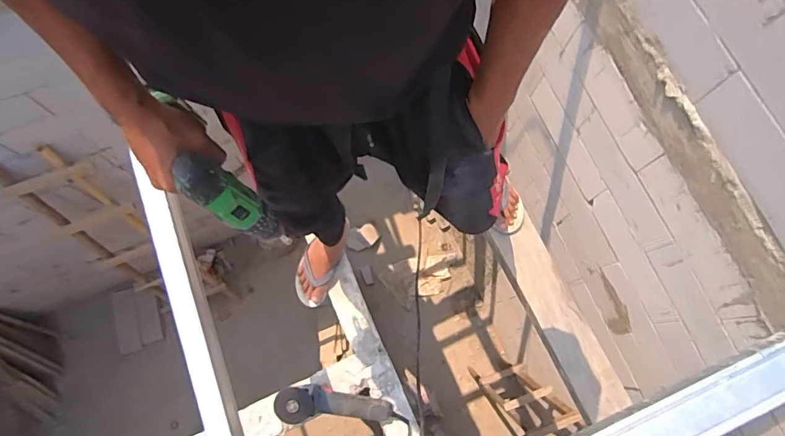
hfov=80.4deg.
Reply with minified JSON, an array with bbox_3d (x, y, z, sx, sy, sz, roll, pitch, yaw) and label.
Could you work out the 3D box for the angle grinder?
[{"bbox_3d":[-0.149,0.477,1.197,0.291,0.094,0.088,1,74,-2],"label":"angle grinder"}]

